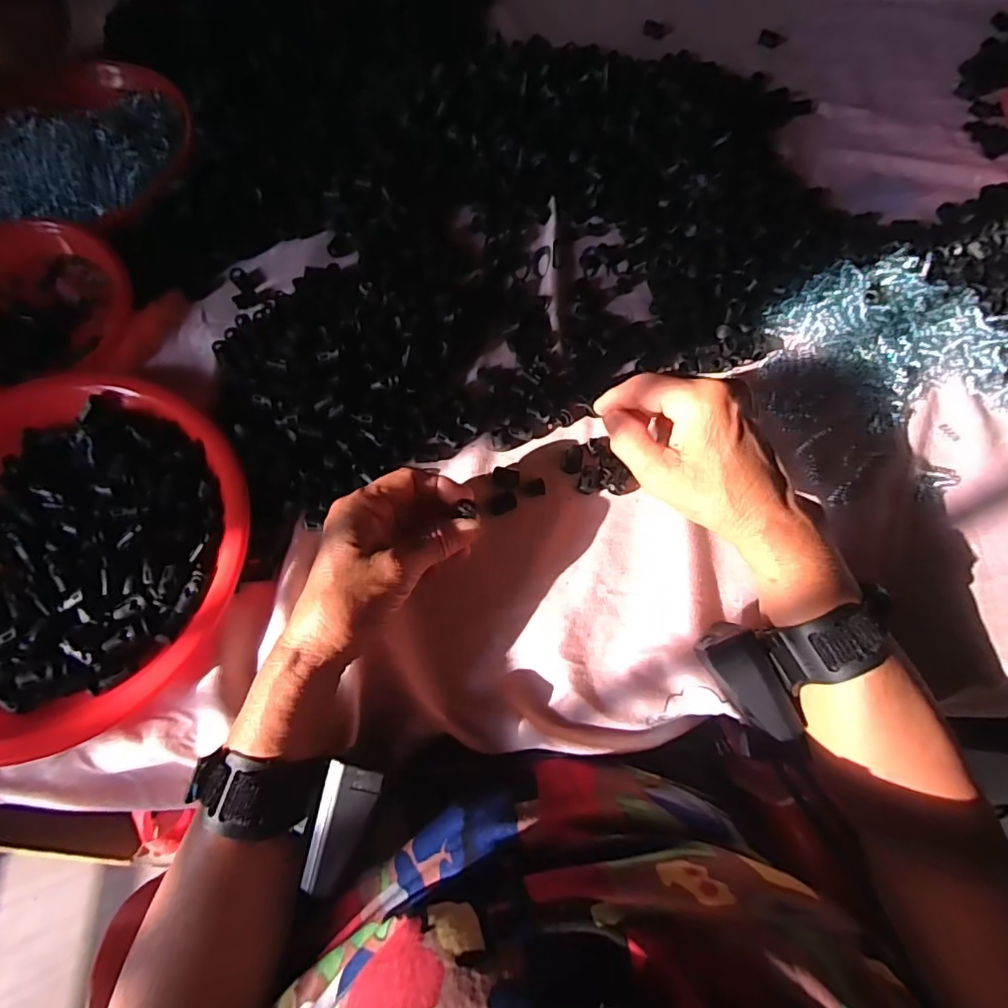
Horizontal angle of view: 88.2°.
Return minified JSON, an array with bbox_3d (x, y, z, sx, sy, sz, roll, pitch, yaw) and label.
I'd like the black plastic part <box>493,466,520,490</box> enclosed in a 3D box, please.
[{"bbox_3d":[0.001,-0.019,0.384,0.020,0.004,0.017,5,70,2],"label":"black plastic part"}]

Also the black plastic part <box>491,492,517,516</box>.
[{"bbox_3d":[0.000,-0.001,0.377,0.020,0.004,0.014,-25,72,-8],"label":"black plastic part"}]

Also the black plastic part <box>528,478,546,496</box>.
[{"bbox_3d":[0.024,-0.013,0.382,0.013,0.004,0.013,-8,73,-3],"label":"black plastic part"}]

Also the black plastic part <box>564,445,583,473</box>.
[{"bbox_3d":[0.052,-0.034,0.388,0.013,0.004,0.022,4,70,2],"label":"black plastic part"}]

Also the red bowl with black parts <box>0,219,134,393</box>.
[{"bbox_3d":[-0.397,-0.158,0.420,0.164,0.038,0.153,0,70,0],"label":"red bowl with black parts"}]

